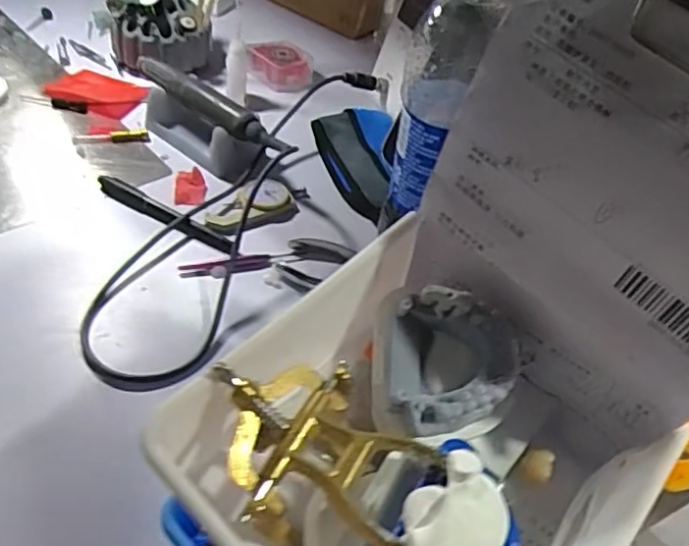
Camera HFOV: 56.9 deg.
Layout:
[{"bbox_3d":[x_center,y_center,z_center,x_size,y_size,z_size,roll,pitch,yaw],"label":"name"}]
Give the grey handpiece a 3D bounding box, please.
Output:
[{"bbox_3d":[-0.128,-0.161,0.590,0.203,0.023,0.022,37,51,27],"label":"grey handpiece"}]

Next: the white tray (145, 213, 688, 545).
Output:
[{"bbox_3d":[0.034,0.077,0.261,0.154,0.074,0.176,37,51,27],"label":"white tray"}]

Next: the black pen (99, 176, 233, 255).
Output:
[{"bbox_3d":[-0.152,-0.050,0.527,0.142,0.008,0.017,28,48,20],"label":"black pen"}]

